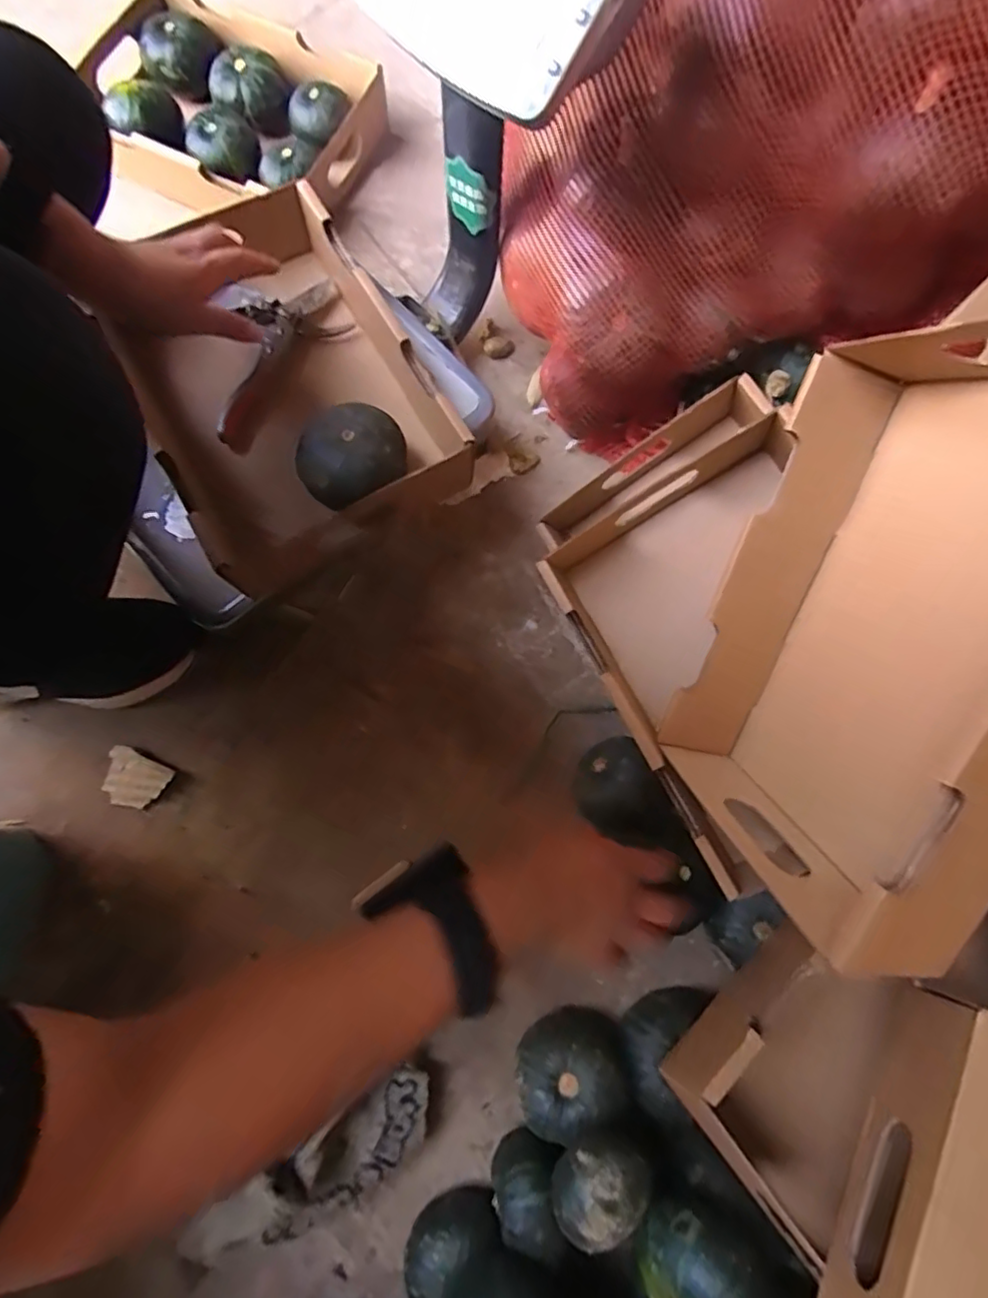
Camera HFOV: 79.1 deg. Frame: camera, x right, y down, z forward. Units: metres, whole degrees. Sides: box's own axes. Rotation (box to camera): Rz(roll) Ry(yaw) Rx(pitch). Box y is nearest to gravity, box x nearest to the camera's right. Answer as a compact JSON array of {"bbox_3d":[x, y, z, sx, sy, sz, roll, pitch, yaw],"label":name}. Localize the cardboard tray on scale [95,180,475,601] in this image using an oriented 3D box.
[{"bbox_3d":[-0.173,-0.225,0.516,0.213,0.080,0.304,-26,78,-8],"label":"cardboard tray on scale"}]

